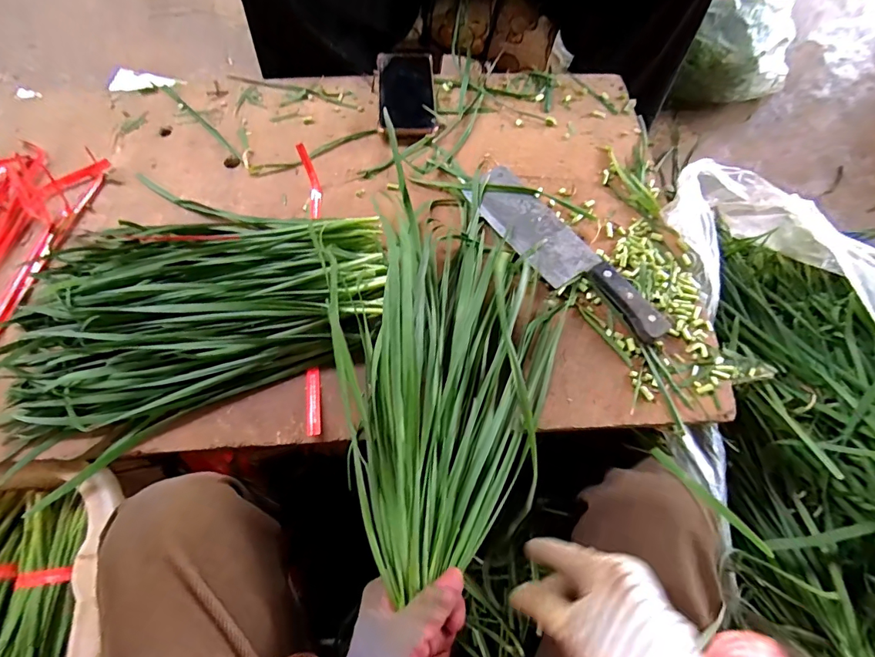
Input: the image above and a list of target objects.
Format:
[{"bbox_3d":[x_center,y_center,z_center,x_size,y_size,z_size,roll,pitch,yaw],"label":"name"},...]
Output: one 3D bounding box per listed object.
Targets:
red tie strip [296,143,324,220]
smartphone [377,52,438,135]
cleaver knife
[{"bbox_3d":[-0.149,-0.172,0.515,0.017,0.022,0.087,-12,91,-6],"label":"red tie strip"},{"bbox_3d":[-0.042,-0.324,0.594,0.075,0.013,0.159,-3,64,-1],"label":"smartphone"},{"bbox_3d":[0.135,-0.083,0.483,0.075,0.016,0.265,-34,69,-15],"label":"cleaver knife"}]

